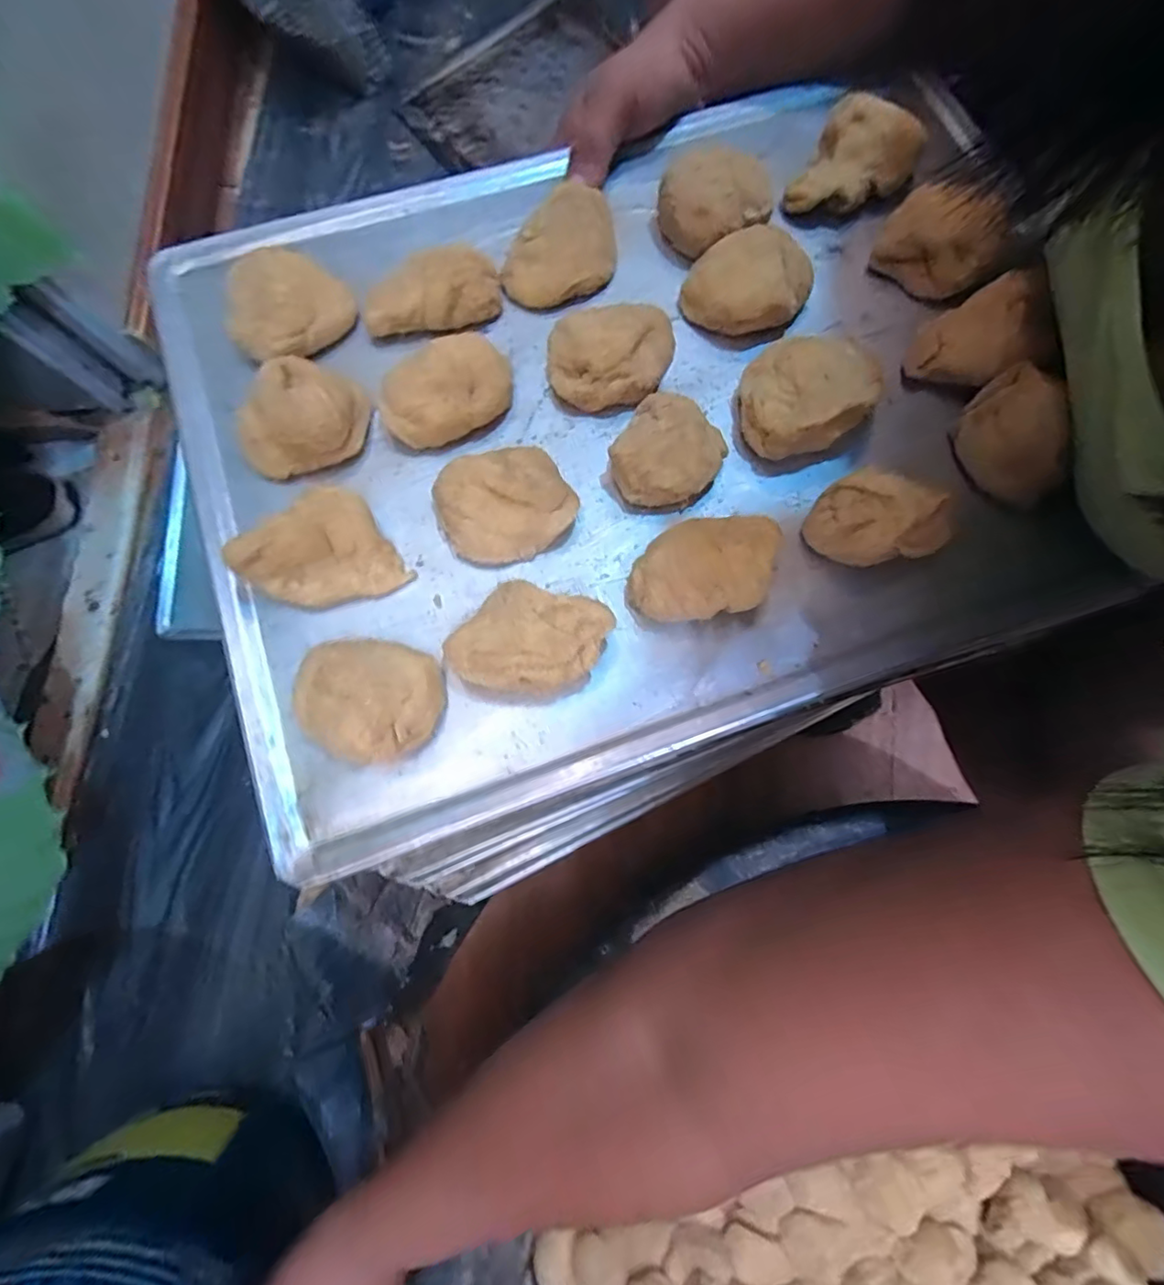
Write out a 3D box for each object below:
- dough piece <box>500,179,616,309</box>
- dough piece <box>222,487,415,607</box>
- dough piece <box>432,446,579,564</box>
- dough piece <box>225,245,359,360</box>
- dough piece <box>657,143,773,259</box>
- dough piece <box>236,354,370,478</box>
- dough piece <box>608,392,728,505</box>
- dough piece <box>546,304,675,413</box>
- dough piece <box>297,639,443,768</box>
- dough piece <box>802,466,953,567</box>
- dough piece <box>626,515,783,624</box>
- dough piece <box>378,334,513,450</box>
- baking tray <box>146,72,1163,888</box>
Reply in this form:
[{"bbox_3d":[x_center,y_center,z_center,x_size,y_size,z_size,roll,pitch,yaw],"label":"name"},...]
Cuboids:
[{"bbox_3d":[-0.010,-0.196,0.288,0.062,0.027,0.038,-37,81,-6],"label":"dough piece"},{"bbox_3d":[-0.111,-0.036,0.242,0.055,0.032,0.047,-34,81,-6],"label":"dough piece"},{"bbox_3d":[-0.034,-0.062,0.253,0.058,0.025,0.046,-21,80,-3],"label":"dough piece"},{"bbox_3d":[-0.140,-0.157,0.271,0.037,0.034,0.055,32,81,6],"label":"dough piece"},{"bbox_3d":[0.067,-0.222,0.289,0.048,0.036,0.038,-20,80,-3],"label":"dough piece"},{"bbox_3d":[-0.124,-0.099,0.256,0.041,0.032,0.055,29,81,6],"label":"dough piece"},{"bbox_3d":[0.039,-0.084,0.261,0.043,0.027,0.048,33,81,7],"label":"dough piece"},{"bbox_3d":[0.015,-0.139,0.277,0.062,0.021,0.047,-10,79,-1],"label":"dough piece"},{"bbox_3d":[-0.085,0.021,0.226,0.056,0.026,0.047,20,80,4],"label":"dough piece"},{"bbox_3d":[0.130,-0.055,0.252,0.059,0.030,0.039,-11,79,-1],"label":"dough piece"},{"bbox_3d":[0.051,-0.031,0.246,0.062,0.025,0.041,-9,79,-1],"label":"dough piece"},{"bbox_3d":[-0.063,-0.115,0.265,0.060,0.025,0.032,-31,80,-5],"label":"dough piece"},{"bbox_3d":[0.024,-0.114,0.265,0.402,0.045,0.317,-18,80,-3],"label":"baking tray"}]

